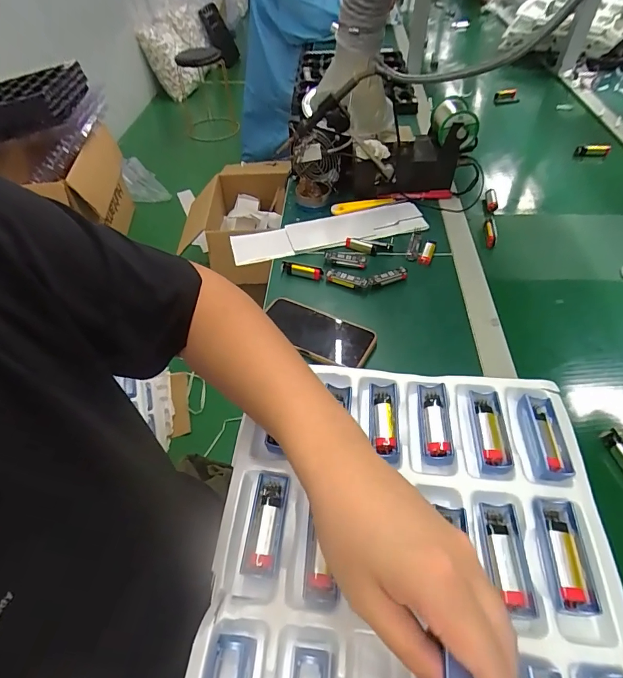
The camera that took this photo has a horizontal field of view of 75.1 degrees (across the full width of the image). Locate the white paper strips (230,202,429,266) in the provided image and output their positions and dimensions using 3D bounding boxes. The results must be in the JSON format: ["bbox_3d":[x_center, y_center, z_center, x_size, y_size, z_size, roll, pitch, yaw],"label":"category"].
[{"bbox_3d":[0.030,-0.190,0.712,0.335,0.018,0.100,-10,50,-9],"label":"white paper strips"}]

